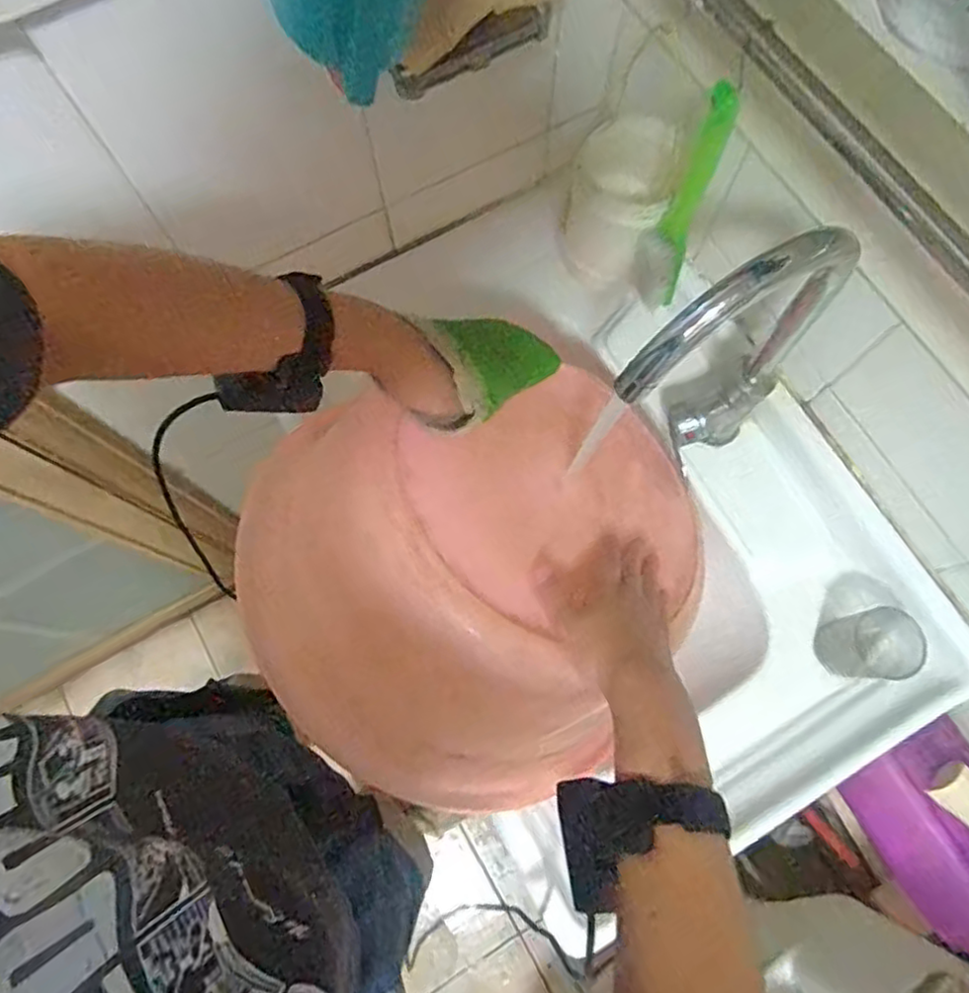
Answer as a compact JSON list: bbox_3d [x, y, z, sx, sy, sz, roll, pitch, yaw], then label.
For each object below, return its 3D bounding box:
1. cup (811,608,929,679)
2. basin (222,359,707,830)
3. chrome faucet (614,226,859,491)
[{"bbox_3d":[0.379,0.147,0.651,0.075,0.070,0.064,-17,74,-4],"label":"cup"},{"bbox_3d":[-0.018,0.045,0.550,0.344,0.178,0.379,37,77,11],"label":"basin"},{"bbox_3d":[0.180,-0.082,0.540,0.192,0.347,0.054,-38,76,-10],"label":"chrome faucet"}]

